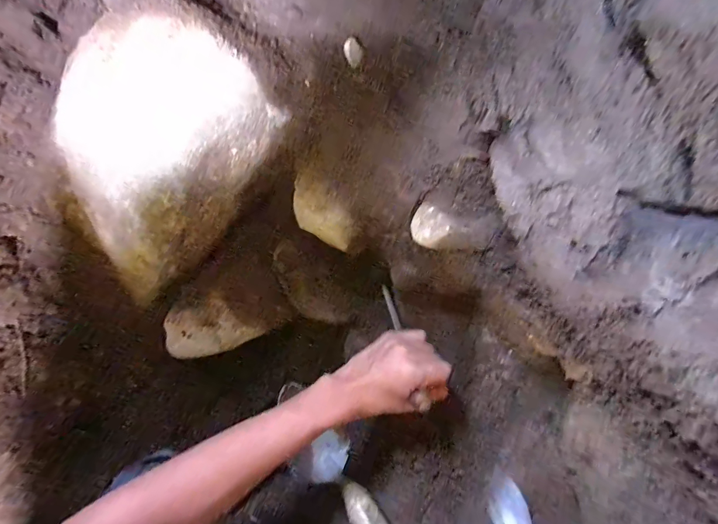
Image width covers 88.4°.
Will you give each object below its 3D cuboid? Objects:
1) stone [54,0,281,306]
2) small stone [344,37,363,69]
[{"bbox_3d":[-0.243,-0.123,0.434,0.178,0.224,0.245,38,72,14],"label":"stone"},{"bbox_3d":[-0.007,-0.251,0.444,0.021,0.027,0.018,-3,67,-2],"label":"small stone"}]

